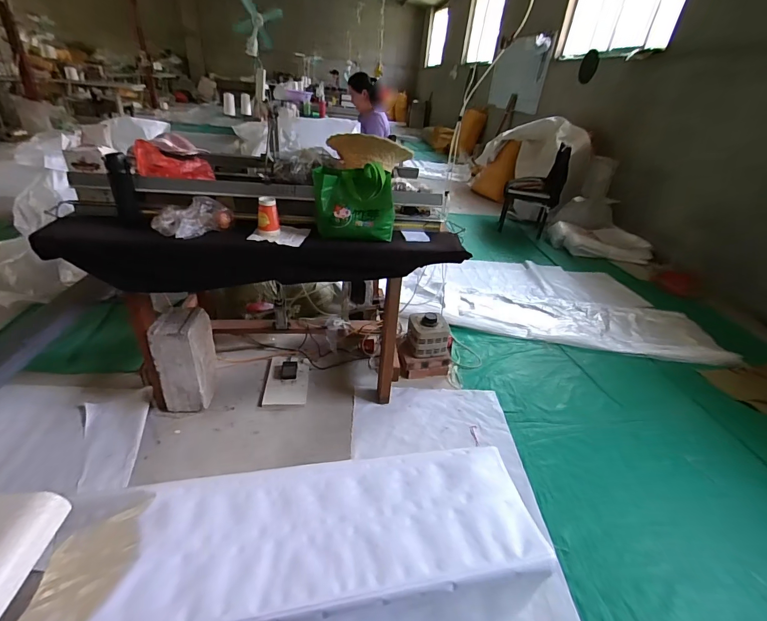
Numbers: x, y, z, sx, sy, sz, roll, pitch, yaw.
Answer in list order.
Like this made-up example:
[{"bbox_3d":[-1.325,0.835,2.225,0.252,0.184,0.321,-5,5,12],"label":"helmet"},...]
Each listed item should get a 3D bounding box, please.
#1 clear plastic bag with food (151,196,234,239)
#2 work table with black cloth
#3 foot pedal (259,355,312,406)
[{"bbox_3d":[-0.593,-0.294,1.188,0.218,0.097,0.096,-22,41,-37],"label":"clear plastic bag with food"},{"bbox_3d":[-0.406,-0.043,1.544,1.292,0.672,0.515,3,32,-6],"label":"work table with black cloth"},{"bbox_3d":[-0.445,0.313,1.742,0.198,0.041,0.290,1,29,-8],"label":"foot pedal"}]

